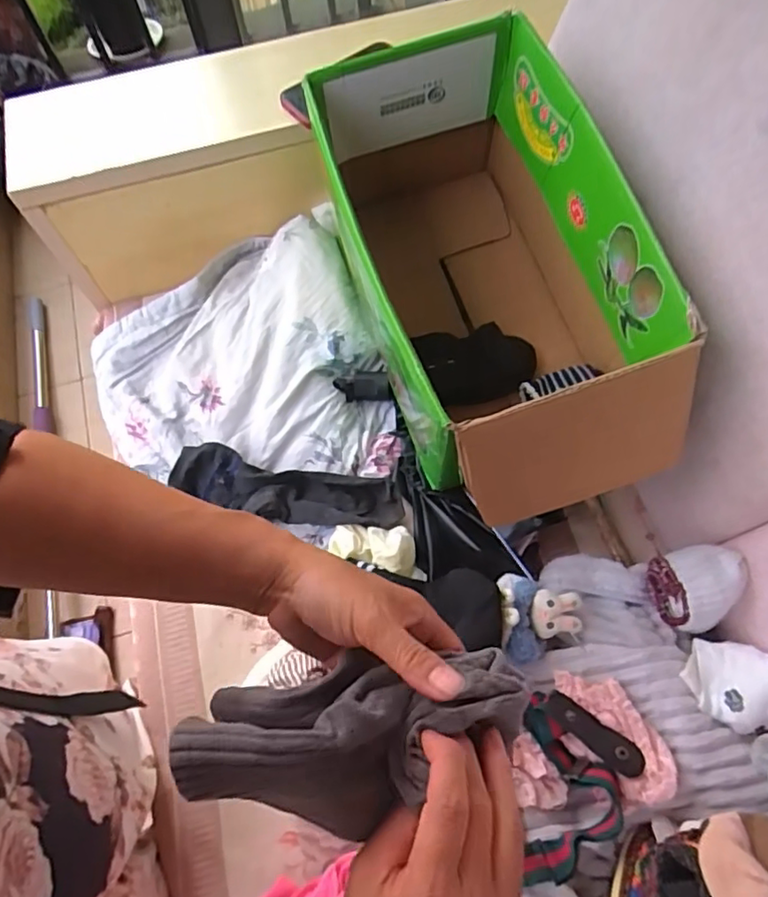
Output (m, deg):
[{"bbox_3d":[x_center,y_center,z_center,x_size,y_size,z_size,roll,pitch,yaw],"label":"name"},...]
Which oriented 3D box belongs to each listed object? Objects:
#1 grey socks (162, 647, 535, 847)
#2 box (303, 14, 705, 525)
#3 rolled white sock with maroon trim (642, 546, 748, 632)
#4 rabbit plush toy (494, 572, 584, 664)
[{"bbox_3d":[-0.010,0.144,0.288,0.172,0.045,0.072,-5,64,-14],"label":"grey socks"},{"bbox_3d":[0.123,-0.173,0.644,0.278,0.262,0.489,-15,65,-4],"label":"box"},{"bbox_3d":[0.304,0.134,0.570,0.074,0.053,0.071,-15,65,-4],"label":"rolled white sock with maroon trim"},{"bbox_3d":[0.154,0.167,0.585,0.079,0.047,0.081,-2,65,2],"label":"rabbit plush toy"}]

